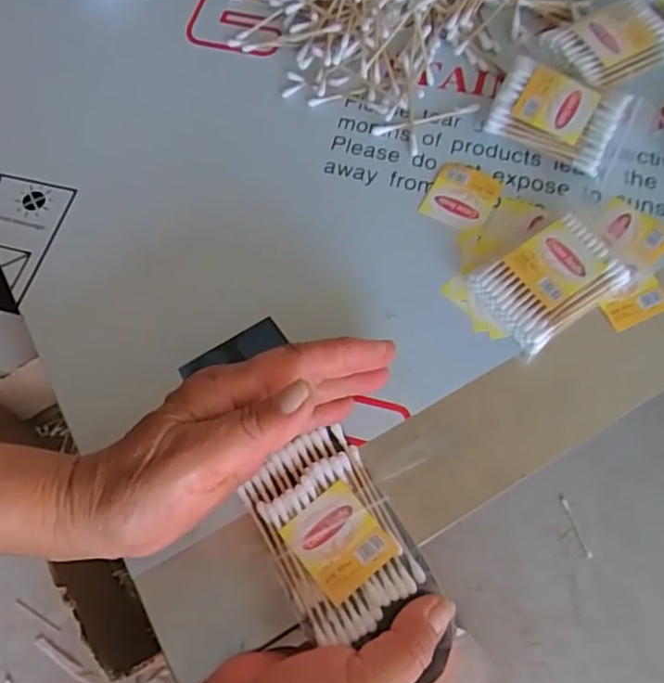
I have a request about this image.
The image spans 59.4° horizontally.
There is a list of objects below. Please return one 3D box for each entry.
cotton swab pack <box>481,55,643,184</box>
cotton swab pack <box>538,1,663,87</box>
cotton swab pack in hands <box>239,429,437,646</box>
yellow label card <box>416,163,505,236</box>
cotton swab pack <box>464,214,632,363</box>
[{"bbox_3d":[0.146,-0.143,0.368,0.083,0.024,0.056,25,73,10],"label":"cotton swab pack"},{"bbox_3d":[0.187,-0.198,0.390,0.083,0.014,0.052,-25,71,-8],"label":"cotton swab pack"},{"bbox_3d":[0.000,0.091,0.283,0.059,0.014,0.090,-30,72,-9],"label":"cotton swab pack in hands"},{"bbox_3d":[0.081,-0.091,0.361,0.038,0.004,0.045,28,78,11],"label":"yellow label card"},{"bbox_3d":[0.121,-0.033,0.329,0.073,0.022,0.054,-34,73,-11],"label":"cotton swab pack"}]

